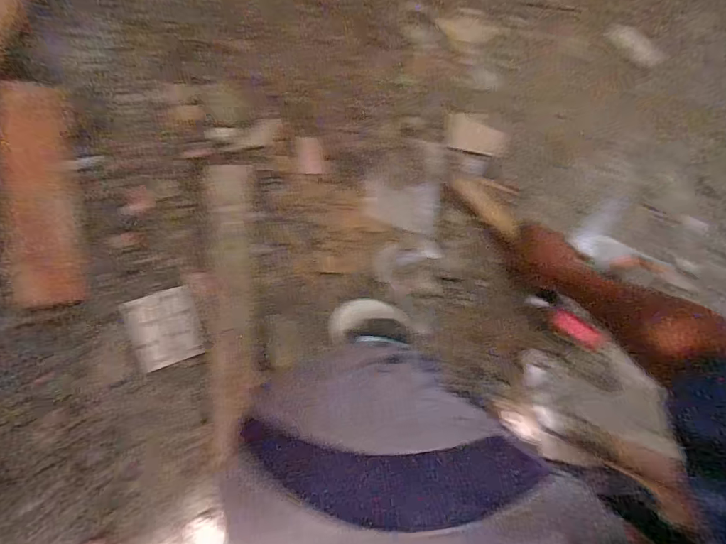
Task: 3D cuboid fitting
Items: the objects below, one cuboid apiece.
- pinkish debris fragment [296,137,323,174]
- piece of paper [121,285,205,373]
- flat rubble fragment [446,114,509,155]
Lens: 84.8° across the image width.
[{"bbox_3d":[-0.086,-0.186,0.633,0.037,0.006,0.060,-8,89,-17],"label":"pinkish debris fragment"},{"bbox_3d":[-0.275,0.079,0.555,0.083,0.004,0.099,-18,95,-24],"label":"piece of paper"},{"bbox_3d":[0.206,-0.246,0.714,0.115,0.007,0.066,10,84,-16],"label":"flat rubble fragment"}]

